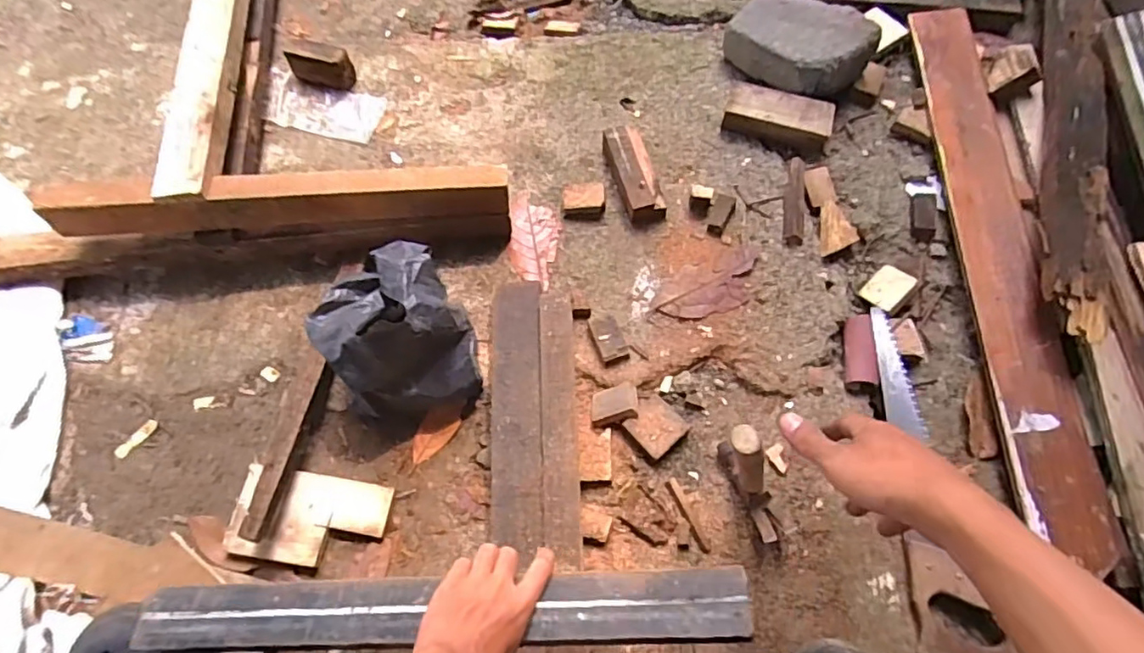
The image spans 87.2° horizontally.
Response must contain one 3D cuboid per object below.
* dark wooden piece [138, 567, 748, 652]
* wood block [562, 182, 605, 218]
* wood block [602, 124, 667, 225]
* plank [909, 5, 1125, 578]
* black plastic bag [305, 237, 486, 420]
[{"bbox_3d":[-0.125,0.250,0.527,0.546,0.020,0.055,-4,66,7],"label":"dark wooden piece"},{"bbox_3d":[0.017,-0.181,0.863,0.060,0.029,0.044,3,67,2],"label":"wood block"},{"bbox_3d":[0.091,-0.222,0.869,0.057,0.045,0.147,-16,67,-6],"label":"wood block"},{"bbox_3d":[0.560,-0.125,0.797,0.093,0.031,0.808,1,67,3],"label":"plank"},{"bbox_3d":[-0.209,0.000,0.719,0.170,0.168,0.187,-6,67,-1],"label":"black plastic bag"}]

